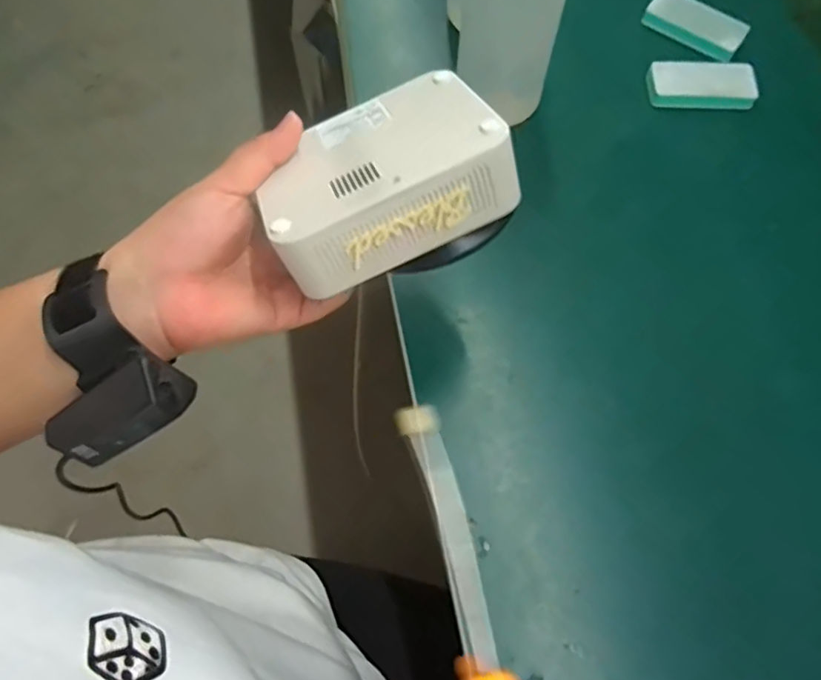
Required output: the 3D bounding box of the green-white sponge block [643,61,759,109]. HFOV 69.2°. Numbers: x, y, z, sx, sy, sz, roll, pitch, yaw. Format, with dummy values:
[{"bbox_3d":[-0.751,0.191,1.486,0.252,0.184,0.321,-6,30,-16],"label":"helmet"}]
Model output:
[{"bbox_3d":[0.262,-0.230,0.535,0.096,0.011,0.047,0,66,-1],"label":"green-white sponge block"}]

